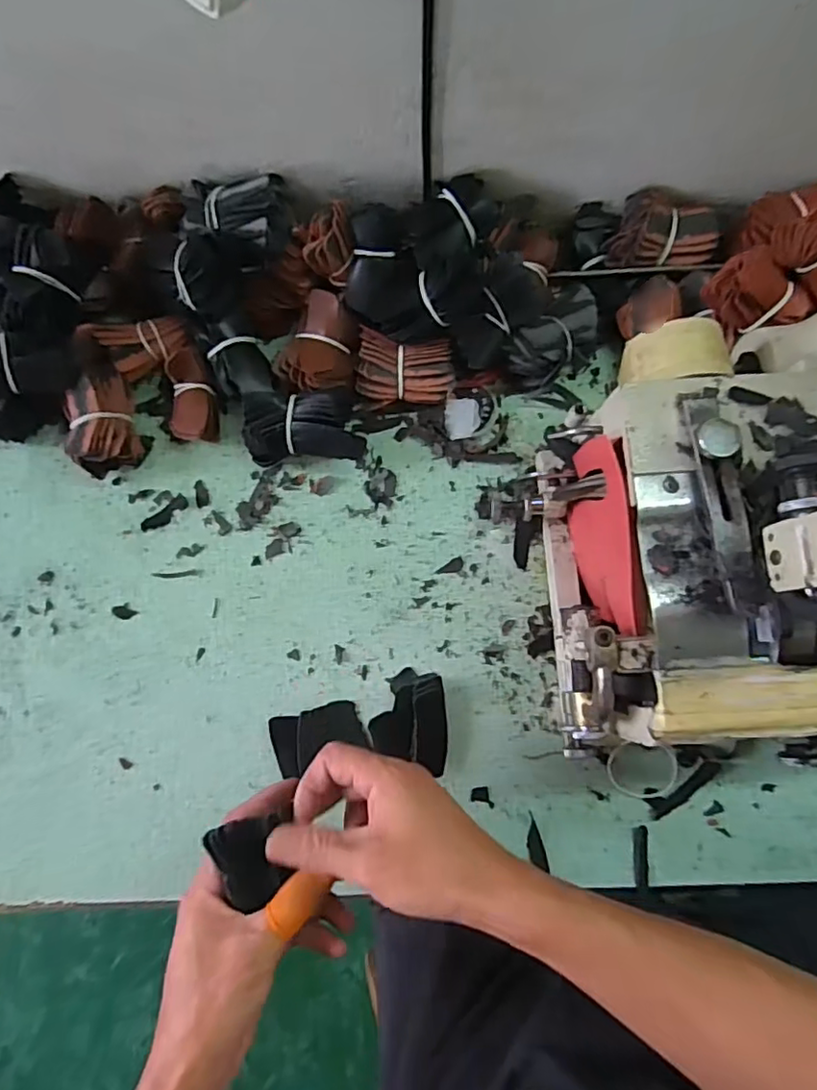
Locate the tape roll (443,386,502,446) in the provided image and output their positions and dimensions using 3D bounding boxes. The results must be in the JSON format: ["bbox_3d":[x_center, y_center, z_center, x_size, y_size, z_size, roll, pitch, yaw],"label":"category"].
[{"bbox_3d":[0.054,-0.108,0.498,0.046,0.012,0.051,6,80,-1],"label":"tape roll"}]

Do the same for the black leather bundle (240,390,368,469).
[{"bbox_3d":[-0.082,-0.095,0.478,0.094,0.041,0.059,0,81,-2],"label":"black leather bundle"}]

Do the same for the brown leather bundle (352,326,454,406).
[{"bbox_3d":[-0.002,-0.142,0.484,0.075,0.037,0.047,2,81,-1],"label":"brown leather bundle"}]

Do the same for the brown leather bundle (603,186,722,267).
[{"bbox_3d":[0.212,-0.258,0.488,0.086,0.029,0.051,7,82,0],"label":"brown leather bundle"}]

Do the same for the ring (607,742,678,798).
[{"bbox_3d":[0.180,0.173,0.455,0.055,0.007,0.041,3,80,-1],"label":"ring"}]

